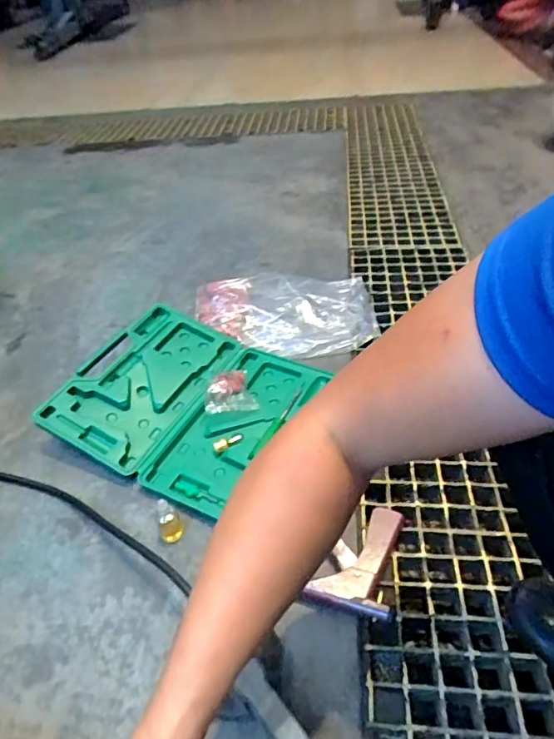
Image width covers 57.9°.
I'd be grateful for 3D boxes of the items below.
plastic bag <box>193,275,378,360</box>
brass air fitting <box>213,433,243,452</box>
[{"bbox_3d":[0.017,-0.126,1.047,0.364,0.067,0.282,-2,44,2],"label":"plastic bag"},{"bbox_3d":[-0.076,0.115,0.791,0.049,0.015,0.017,-28,49,-23],"label":"brass air fitting"}]

